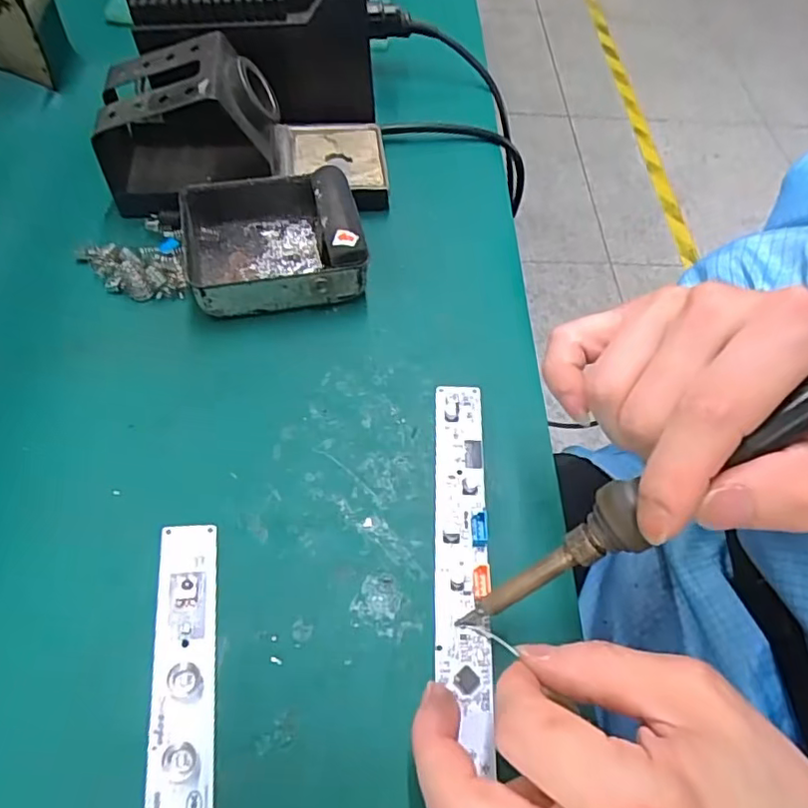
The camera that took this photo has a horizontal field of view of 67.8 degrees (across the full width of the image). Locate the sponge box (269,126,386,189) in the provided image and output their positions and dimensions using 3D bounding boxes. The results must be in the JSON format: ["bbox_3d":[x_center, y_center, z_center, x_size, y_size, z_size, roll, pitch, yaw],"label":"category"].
[{"bbox_3d":[-0.048,-0.154,0.388,0.071,0.020,0.061,-5,57,-8],"label":"sponge box"}]

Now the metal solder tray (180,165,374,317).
[{"bbox_3d":[-0.073,-0.089,0.330,0.093,0.037,0.076,-9,58,-10],"label":"metal solder tray"}]

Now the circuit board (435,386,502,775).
[{"bbox_3d":[0.022,0.113,0.214,0.022,0.009,0.287,3,57,-1],"label":"circuit board"}]

